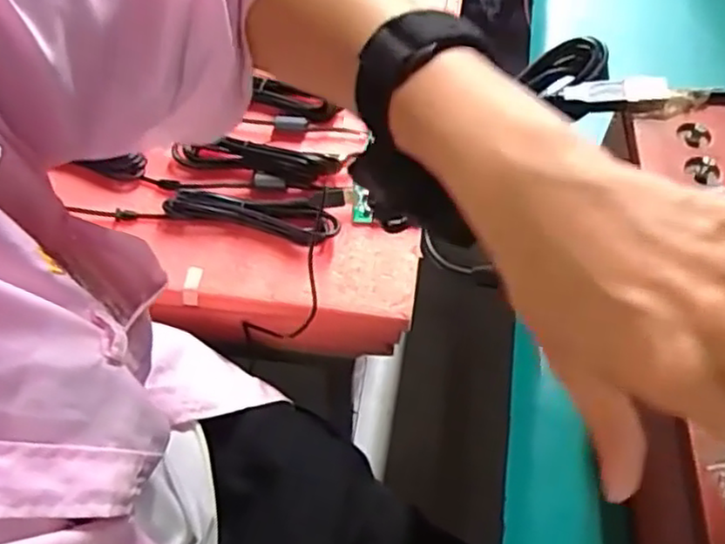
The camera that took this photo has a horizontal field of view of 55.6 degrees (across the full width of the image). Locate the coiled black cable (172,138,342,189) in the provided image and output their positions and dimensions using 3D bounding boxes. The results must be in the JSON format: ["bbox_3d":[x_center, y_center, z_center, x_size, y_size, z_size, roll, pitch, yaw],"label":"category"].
[{"bbox_3d":[-0.092,-0.101,0.613,0.147,0.026,0.031,13,58,8],"label":"coiled black cable"}]

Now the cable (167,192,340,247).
[{"bbox_3d":[-0.093,-0.050,0.586,0.147,0.017,0.034,11,58,7],"label":"cable"}]

